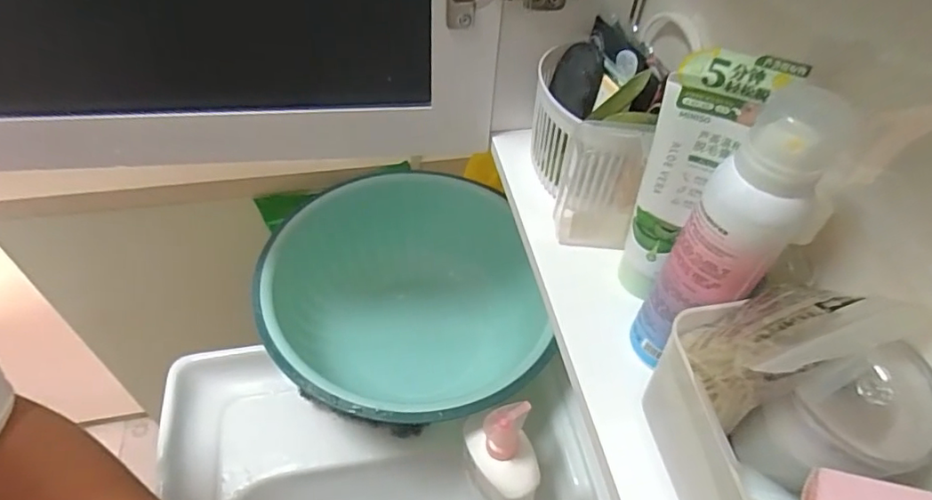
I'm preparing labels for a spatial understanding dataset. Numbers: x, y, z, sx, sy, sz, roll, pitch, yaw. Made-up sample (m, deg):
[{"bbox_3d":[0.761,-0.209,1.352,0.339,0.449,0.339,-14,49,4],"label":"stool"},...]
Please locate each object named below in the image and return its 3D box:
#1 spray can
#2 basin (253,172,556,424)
[{"bbox_3d":[0.129,0.001,0.278,0.041,0.171,0.037,34,56,23],"label":"spray can"},{"bbox_3d":[-0.065,0.072,0.673,0.317,0.148,0.329,2,50,-2],"label":"basin"}]

